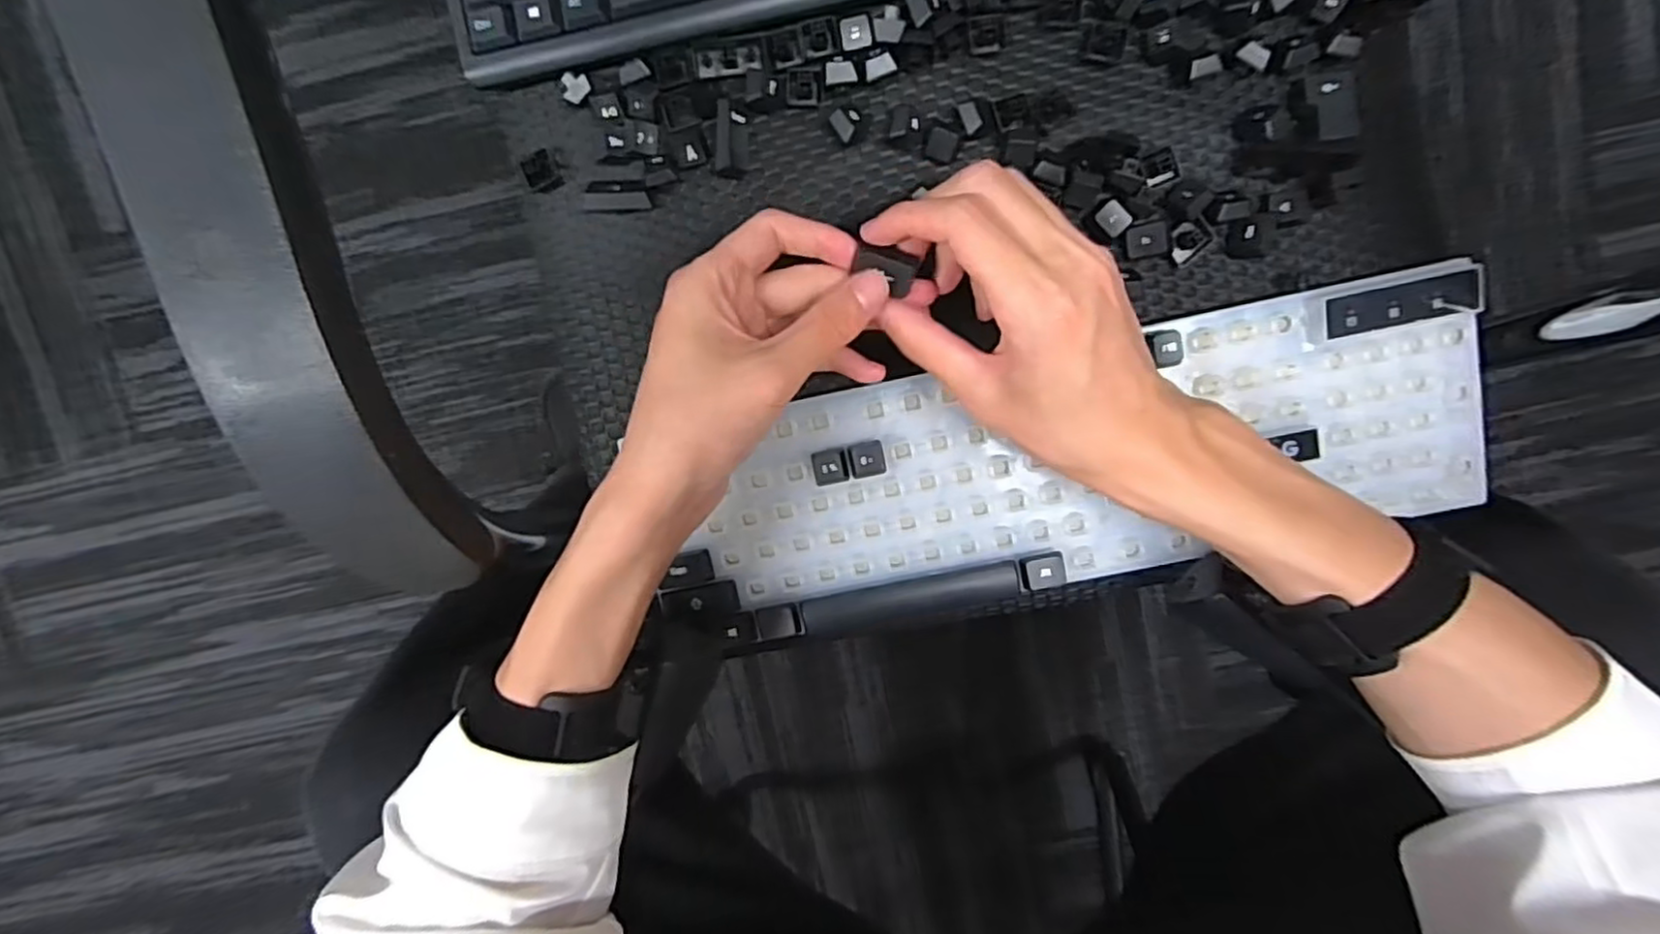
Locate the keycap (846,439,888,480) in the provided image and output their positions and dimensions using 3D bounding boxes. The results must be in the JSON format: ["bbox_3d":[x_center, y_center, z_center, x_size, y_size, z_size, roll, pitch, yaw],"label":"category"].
[{"bbox_3d":[0.019,-0.005,0.355,0.019,0.014,0.018,-8,98,3],"label":"keycap"}]

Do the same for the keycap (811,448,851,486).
[{"bbox_3d":[0.000,-0.001,0.356,0.018,0.014,0.017,-10,98,3],"label":"keycap"}]

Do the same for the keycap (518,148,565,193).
[{"bbox_3d":[-0.151,-0.154,0.364,0.016,0.011,0.017,-26,97,5],"label":"keycap"}]

